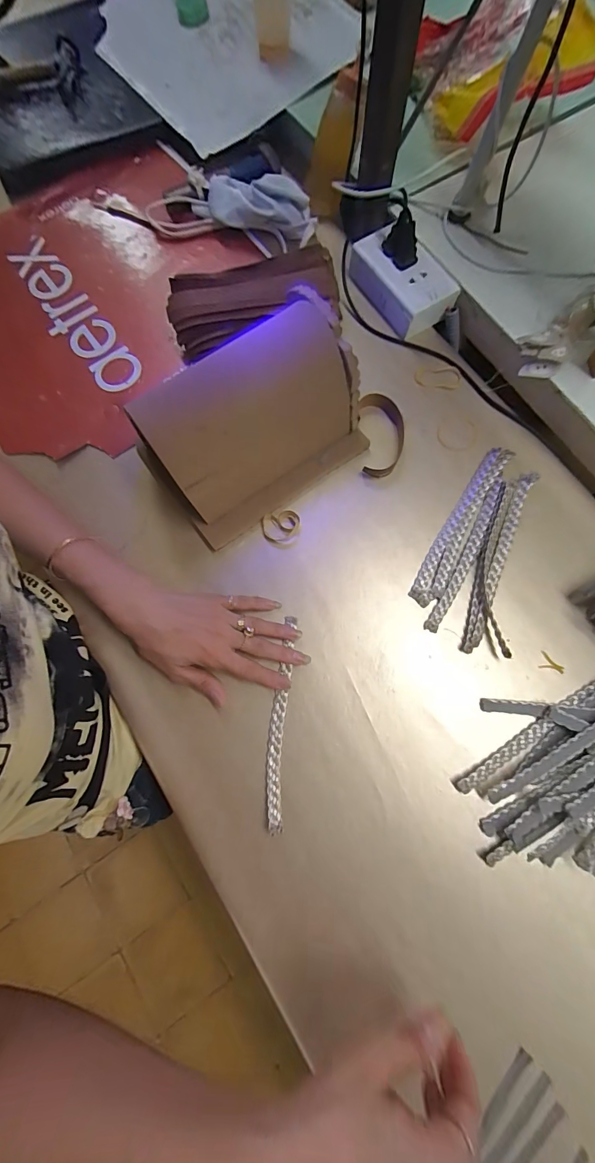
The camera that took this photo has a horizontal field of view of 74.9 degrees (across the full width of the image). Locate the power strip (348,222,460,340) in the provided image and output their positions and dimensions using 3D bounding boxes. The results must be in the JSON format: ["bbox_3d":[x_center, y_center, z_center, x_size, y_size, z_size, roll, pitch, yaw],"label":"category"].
[{"bbox_3d":[0.122,-0.361,0.466,0.077,0.041,0.124,-33,78,-6],"label":"power strip"}]

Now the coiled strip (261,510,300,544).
[{"bbox_3d":[-0.017,-0.057,0.411,0.041,0.007,0.033,-11,76,-1],"label":"coiled strip"}]

